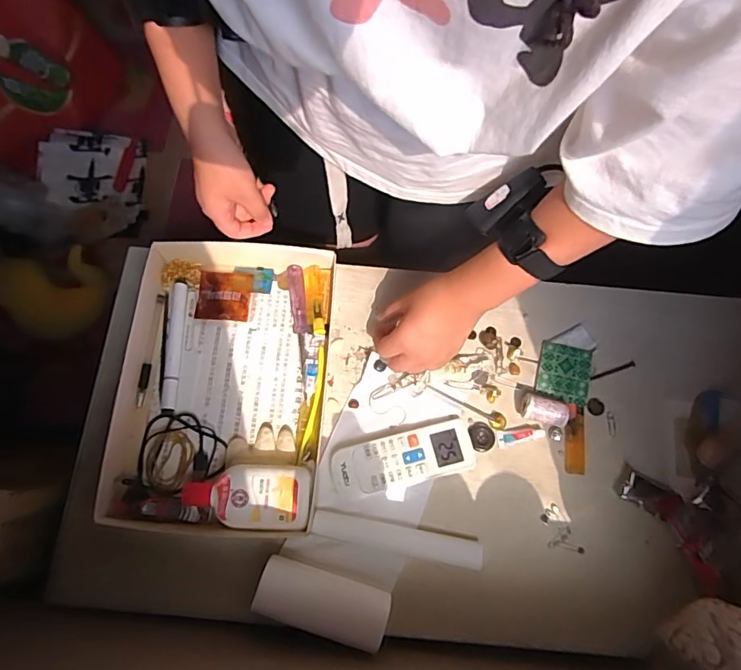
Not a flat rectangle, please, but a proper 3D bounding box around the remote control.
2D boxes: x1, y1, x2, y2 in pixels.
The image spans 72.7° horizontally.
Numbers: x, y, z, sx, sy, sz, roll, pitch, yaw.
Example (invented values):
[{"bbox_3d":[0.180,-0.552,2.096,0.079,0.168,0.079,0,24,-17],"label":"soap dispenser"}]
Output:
[{"bbox_3d":[0.033,0.134,0.544,0.150,0.016,0.054,-15,74,-5],"label":"remote control"}]

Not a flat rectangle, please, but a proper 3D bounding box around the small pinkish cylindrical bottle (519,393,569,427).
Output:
[{"bbox_3d":[0.194,0.083,0.556,0.047,0.026,0.028,13,74,3],"label":"small pinkish cylindrical bottle"}]

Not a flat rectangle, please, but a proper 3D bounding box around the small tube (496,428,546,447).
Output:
[{"bbox_3d":[0.166,0.111,0.558,0.052,0.008,0.017,-10,74,-4],"label":"small tube"}]

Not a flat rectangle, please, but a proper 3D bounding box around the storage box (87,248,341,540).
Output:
[{"bbox_3d":[-0.164,0.049,0.556,0.226,0.041,0.311,2,73,0],"label":"storage box"}]

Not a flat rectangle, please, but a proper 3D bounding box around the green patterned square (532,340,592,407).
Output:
[{"bbox_3d":[0.222,0.043,0.580,0.058,0.006,0.066,12,73,15],"label":"green patterned square"}]

